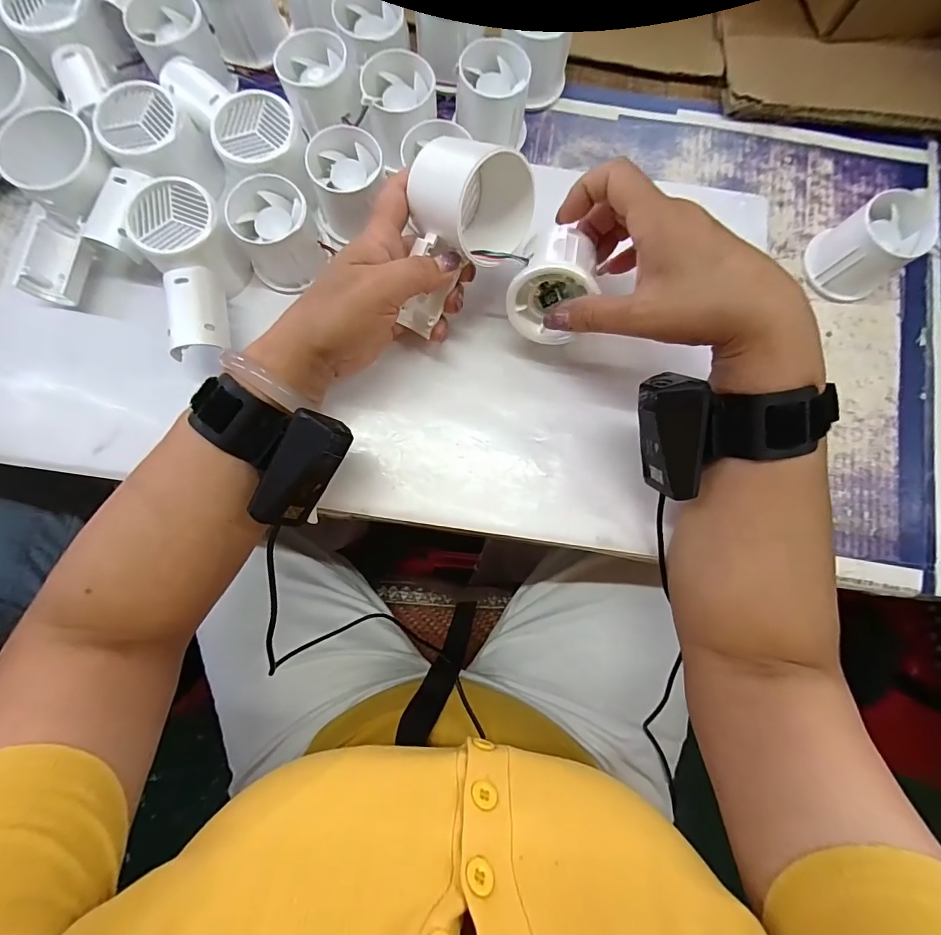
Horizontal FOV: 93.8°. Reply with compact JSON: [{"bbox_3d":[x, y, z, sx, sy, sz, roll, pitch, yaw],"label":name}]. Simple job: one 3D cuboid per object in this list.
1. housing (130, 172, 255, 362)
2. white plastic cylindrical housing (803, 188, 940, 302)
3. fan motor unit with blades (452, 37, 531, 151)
[{"bbox_3d":[-0.182,-0.130,0.300,0.059,0.051,0.109,-20,83,-5],"label":"housing"},{"bbox_3d":[0.288,-0.159,0.319,0.059,0.048,0.057,-34,84,-6],"label":"white plastic cylindrical housing"},{"bbox_3d":[0.017,-0.271,0.331,0.052,0.046,0.065,9,81,-1],"label":"fan motor unit with blades"}]

